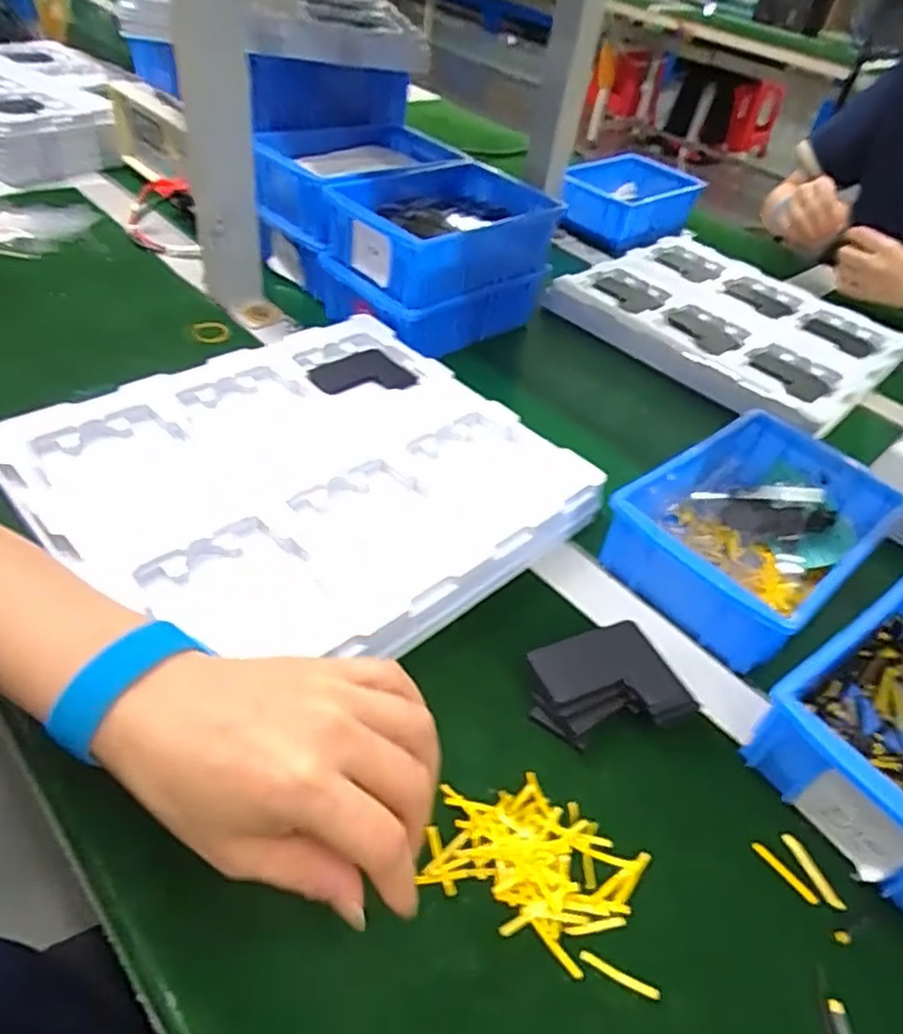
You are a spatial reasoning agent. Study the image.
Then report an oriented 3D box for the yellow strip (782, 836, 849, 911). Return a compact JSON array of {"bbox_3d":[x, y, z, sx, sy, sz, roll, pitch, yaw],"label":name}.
[{"bbox_3d":[0.185,0.181,0.347,0.008,0.004,0.039,-11,48,-20],"label":"yellow strip"}]

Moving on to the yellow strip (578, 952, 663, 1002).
[{"bbox_3d":[0.075,0.202,0.300,0.035,0.004,0.005,23,45,14],"label":"yellow strip"}]

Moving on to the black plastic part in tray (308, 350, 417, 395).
[{"bbox_3d":[-0.075,-0.117,0.565,0.078,0.006,0.057,-20,51,-27],"label":"black plastic part in tray"}]

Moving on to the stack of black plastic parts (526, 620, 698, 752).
[{"bbox_3d":[0.088,0.098,0.391,0.082,0.026,0.063,-12,48,-21],"label":"stack of black plastic parts"}]

